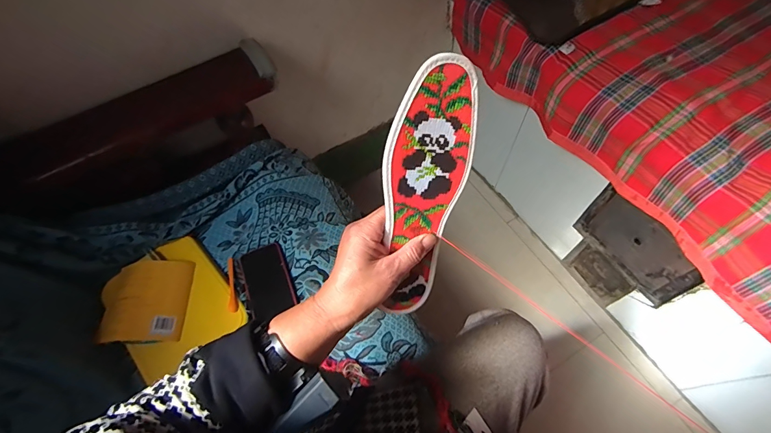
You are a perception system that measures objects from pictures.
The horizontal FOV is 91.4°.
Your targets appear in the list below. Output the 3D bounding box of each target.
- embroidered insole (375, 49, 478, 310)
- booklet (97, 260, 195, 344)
[{"bbox_3d":[0.034,-0.010,0.324,0.075,0.235,0.007,-7,34,-17],"label":"embroidered insole"},{"bbox_3d":[-0.416,0.141,0.646,0.147,0.038,0.149,-4,62,-1],"label":"booklet"}]

